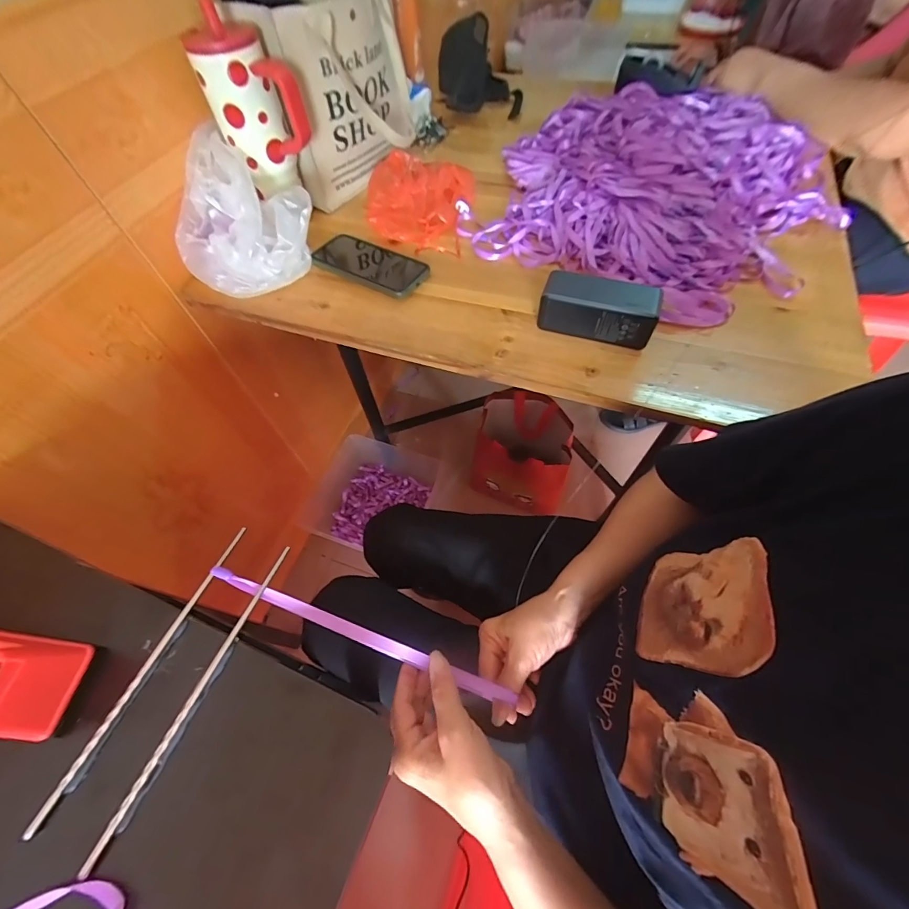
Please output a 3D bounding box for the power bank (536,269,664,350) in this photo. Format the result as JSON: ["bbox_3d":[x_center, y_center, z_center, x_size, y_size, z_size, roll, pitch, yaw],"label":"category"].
[{"bbox_3d":[0.165,-0.167,0.462,0.125,0.057,0.046,16,62,12],"label":"power bank"}]

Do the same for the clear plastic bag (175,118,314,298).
[{"bbox_3d":[-0.288,-0.308,0.537,0.164,0.123,0.224,-41,66,-18],"label":"clear plastic bag"}]

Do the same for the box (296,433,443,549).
[{"bbox_3d":[-0.223,0.123,1.108,0.291,0.114,0.302,16,62,12],"label":"box"}]

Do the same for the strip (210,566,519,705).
[{"bbox_3d":[-0.077,0.163,0.354,0.280,0.018,0.014,26,61,-6],"label":"strip"}]

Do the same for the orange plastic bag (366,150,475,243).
[{"bbox_3d":[-0.063,-0.400,0.614,0.146,0.041,0.171,18,63,13],"label":"orange plastic bag"}]

